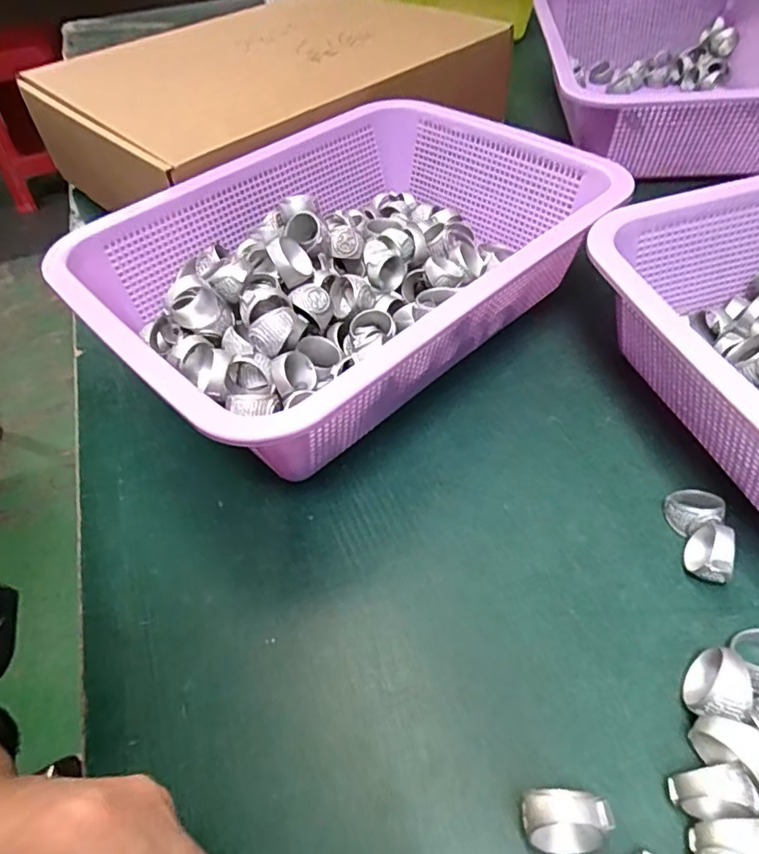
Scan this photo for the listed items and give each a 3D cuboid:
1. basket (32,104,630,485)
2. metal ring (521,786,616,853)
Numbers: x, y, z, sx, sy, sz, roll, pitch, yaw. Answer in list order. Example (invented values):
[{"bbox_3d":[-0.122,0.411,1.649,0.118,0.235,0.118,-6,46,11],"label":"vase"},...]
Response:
[{"bbox_3d":[-0.017,-0.097,0.372,0.303,0.084,0.221,-37,55,-25],"label":"basket"},{"bbox_3d":[0.063,0.135,0.198,0.028,0.024,0.016,-2,48,3],"label":"metal ring"}]

